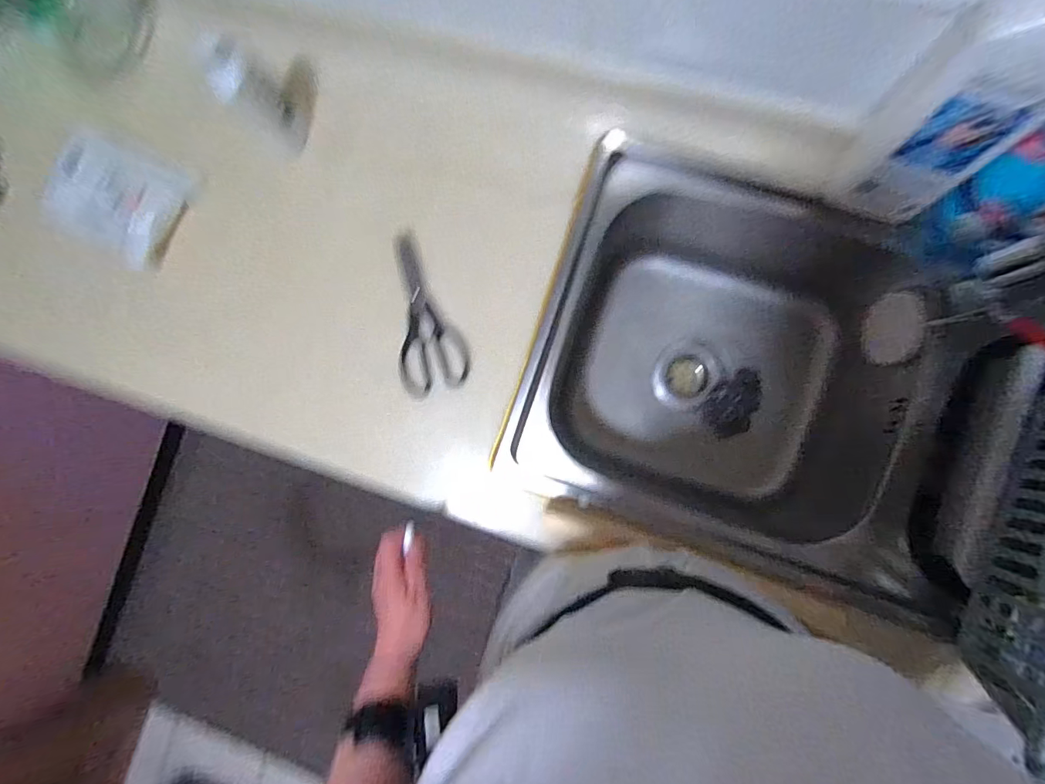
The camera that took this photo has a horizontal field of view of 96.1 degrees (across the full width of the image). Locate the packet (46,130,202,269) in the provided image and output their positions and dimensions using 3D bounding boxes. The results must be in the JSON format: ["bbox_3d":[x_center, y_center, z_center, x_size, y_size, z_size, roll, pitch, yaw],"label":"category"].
[{"bbox_3d":[-0.521,-0.252,0.605,0.164,0.051,0.140,30,91,8],"label":"packet"}]

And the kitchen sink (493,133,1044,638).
[{"bbox_3d":[0.279,-0.028,0.630,0.509,0.229,0.428,17,89,8],"label":"kitchen sink"}]

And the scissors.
[{"bbox_3d":[-0.114,-0.096,0.575,0.084,0.015,0.195,-6,86,7],"label":"scissors"}]

